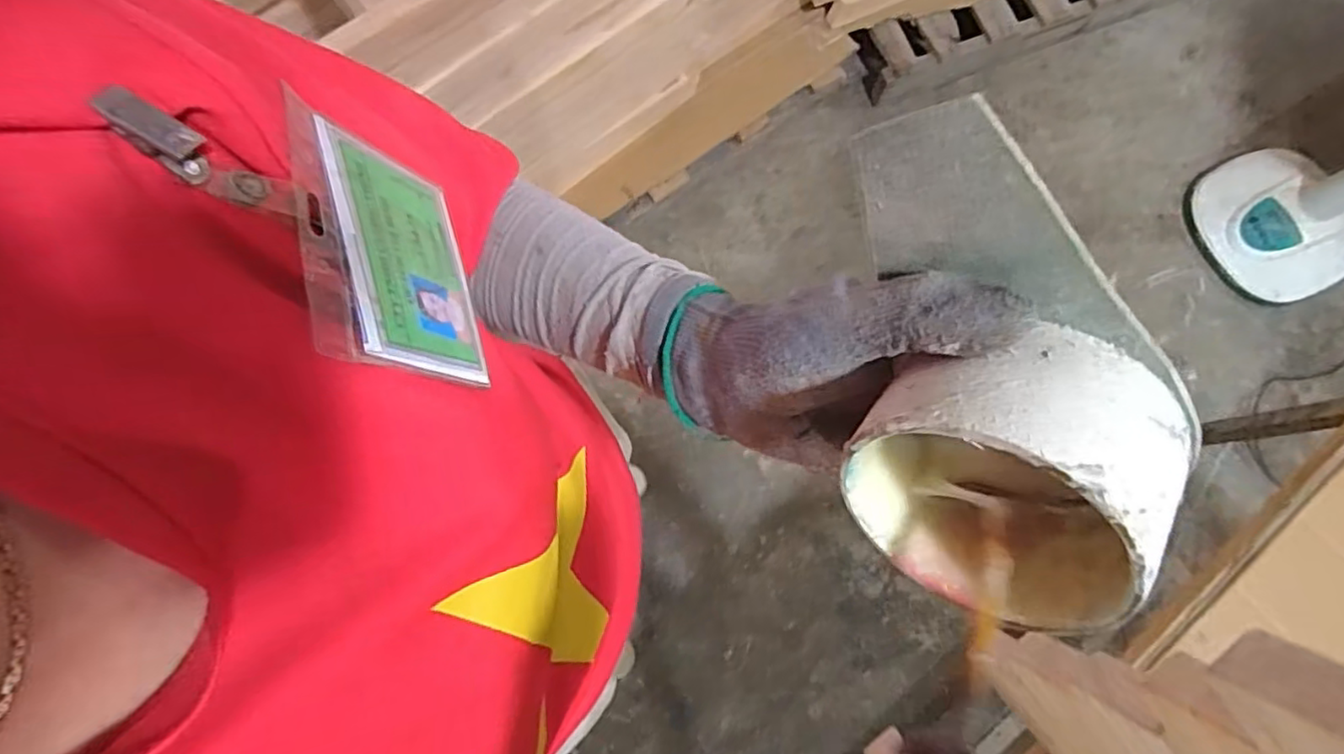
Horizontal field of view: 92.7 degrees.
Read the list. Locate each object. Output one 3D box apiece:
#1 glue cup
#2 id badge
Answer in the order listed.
[{"bbox_3d":[0.101,0.027,0.195,0.079,0.090,0.063,29,60,21],"label":"glue cup"},{"bbox_3d":[-0.113,-0.050,0.217,0.006,0.127,0.096,-23,70,17],"label":"id badge"}]

